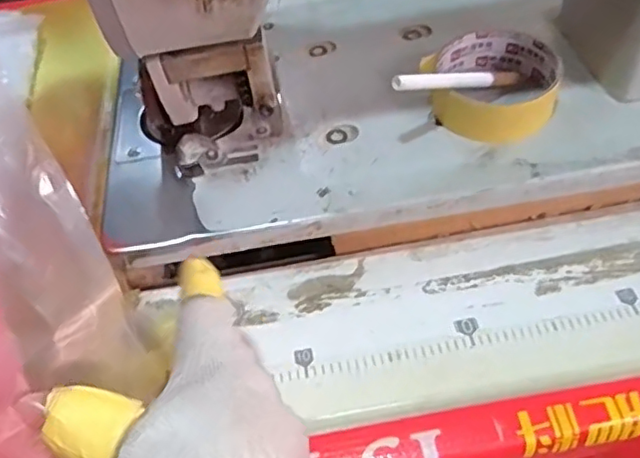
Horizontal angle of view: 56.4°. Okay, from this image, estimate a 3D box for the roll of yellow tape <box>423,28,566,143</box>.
[{"bbox_3d":[0.116,-0.097,0.398,0.079,0.027,0.080,-3,53,4],"label":"roll of yellow tape"}]

